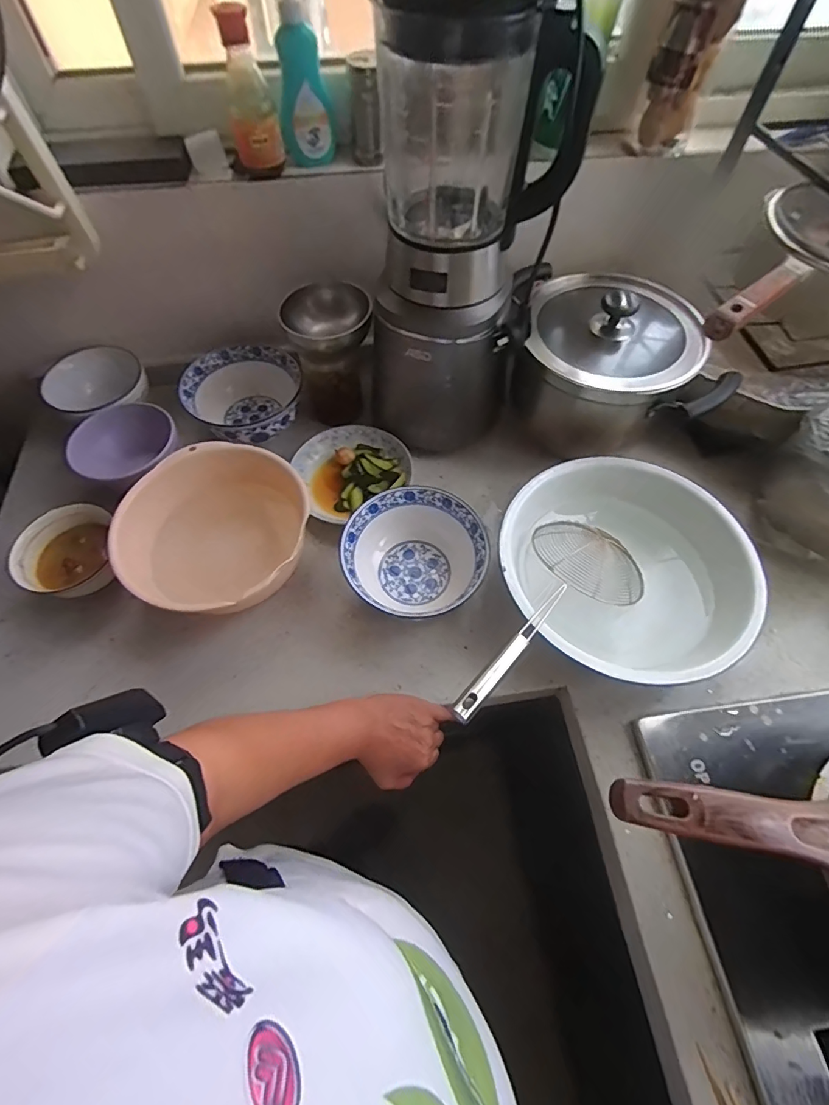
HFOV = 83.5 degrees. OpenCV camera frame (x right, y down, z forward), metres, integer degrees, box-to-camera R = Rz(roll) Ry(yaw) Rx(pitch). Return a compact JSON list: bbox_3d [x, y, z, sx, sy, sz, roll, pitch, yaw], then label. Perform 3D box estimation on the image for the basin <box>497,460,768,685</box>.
[{"bbox_3d":[0.238,0.019,0.548,0.253,0.103,0.256,0,60,0],"label":"basin"}]

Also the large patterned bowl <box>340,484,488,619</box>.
[{"bbox_3d":[0.001,0.012,0.579,0.163,0.085,0.164,0,60,0],"label":"large patterned bowl"}]

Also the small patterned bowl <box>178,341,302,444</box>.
[{"bbox_3d":[-0.254,-0.226,0.700,0.152,0.076,0.161,0,60,0],"label":"small patterned bowl"}]

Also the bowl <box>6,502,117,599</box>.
[{"bbox_3d":[-0.427,0.006,0.584,0.097,0.067,0.117,-16,62,-9],"label":"bowl"}]

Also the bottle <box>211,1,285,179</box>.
[{"bbox_3d":[-0.187,-0.504,0.517,0.058,0.140,0.050,-15,62,-8],"label":"bottle"}]

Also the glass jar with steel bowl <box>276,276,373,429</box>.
[{"bbox_3d":[-0.117,-0.280,0.677,0.111,0.160,0.094,-10,61,-6],"label":"glass jar with steel bowl"}]

